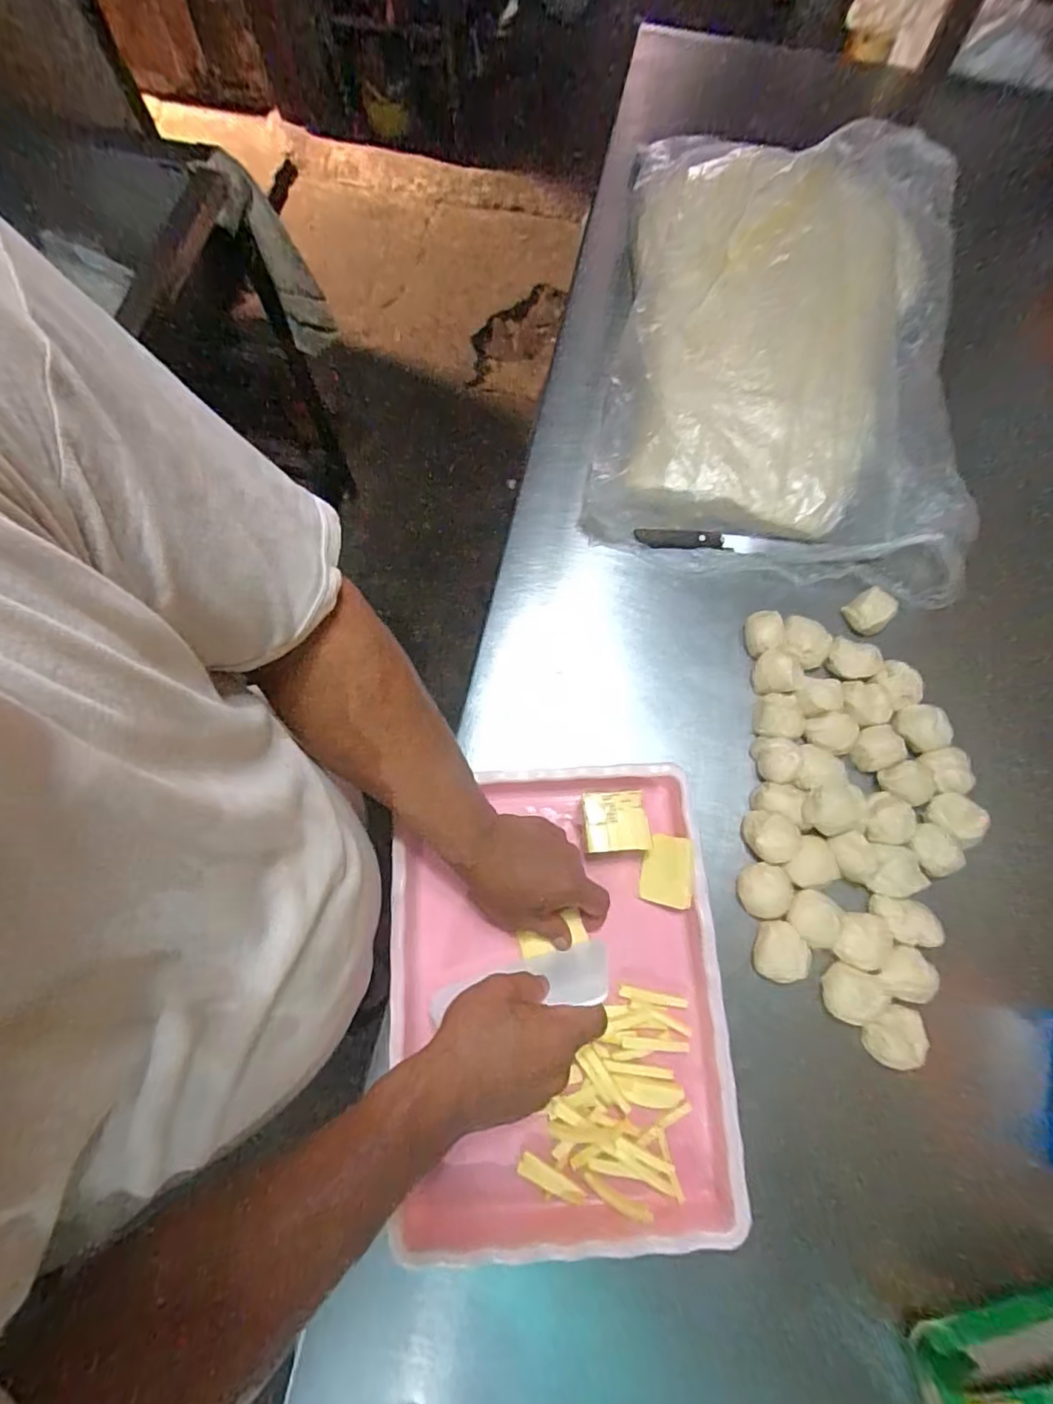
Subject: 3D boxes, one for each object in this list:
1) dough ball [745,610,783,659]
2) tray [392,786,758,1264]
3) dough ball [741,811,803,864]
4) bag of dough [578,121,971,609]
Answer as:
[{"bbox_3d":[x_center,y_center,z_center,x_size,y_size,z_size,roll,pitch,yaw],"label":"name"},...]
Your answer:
[{"bbox_3d":[0.244,-0.070,0.583,0.033,0.028,0.047,0,74,0],"label":"dough ball"},{"bbox_3d":[0.023,0.248,0.485,0.275,0.043,0.365,-5,74,-1],"label":"tray"},{"bbox_3d":[0.226,0.124,0.521,0.045,0.026,0.044,0,74,0],"label":"dough ball"},{"bbox_3d":[0.303,-0.431,0.654,0.387,0.067,0.599,9,74,3],"label":"bag of dough"}]

